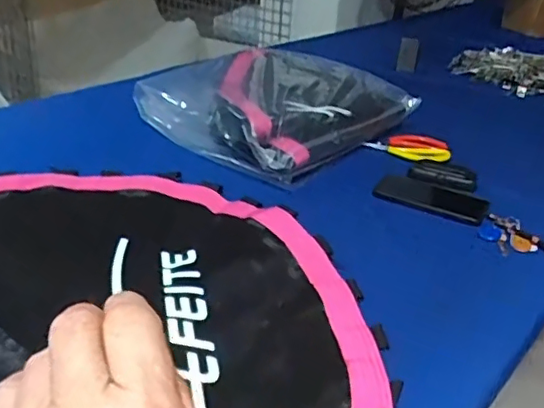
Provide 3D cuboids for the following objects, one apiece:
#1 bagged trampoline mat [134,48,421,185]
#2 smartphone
[{"bbox_3d":[0.002,-0.192,1.102,0.382,0.125,0.387,24,34,32],"label":"bagged trampoline mat"},{"bbox_3d":[0.251,-0.013,0.917,0.173,0.005,0.093,18,32,24],"label":"smartphone"}]

